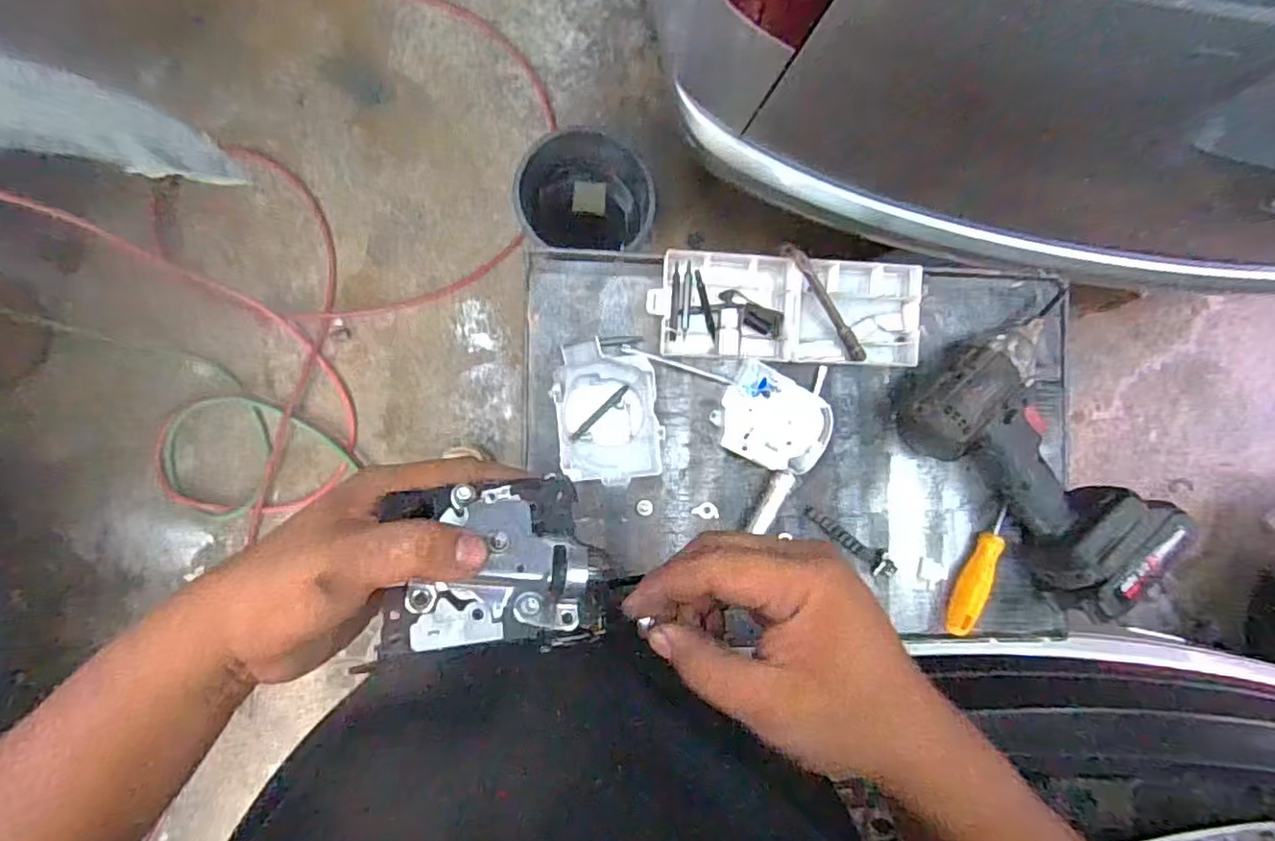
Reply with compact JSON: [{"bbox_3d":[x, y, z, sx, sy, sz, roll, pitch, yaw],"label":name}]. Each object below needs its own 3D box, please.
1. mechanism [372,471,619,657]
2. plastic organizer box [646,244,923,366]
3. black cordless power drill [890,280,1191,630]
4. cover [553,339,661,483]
[{"bbox_3d":[-0.065,0.069,0.312,0.100,0.051,0.075,4,86,-6],"label":"mechanism"},{"bbox_3d":[0.126,-0.095,0.533,0.223,0.031,0.086,2,88,-7],"label":"plastic organizer box"},{"bbox_3d":[0.335,0.031,0.523,0.145,0.065,0.230,-42,93,-6],"label":"black cordless power drill"},{"bbox_3d":[-0.025,-0.008,0.514,0.081,0.029,0.113,-9,89,-7],"label":"cover"}]

